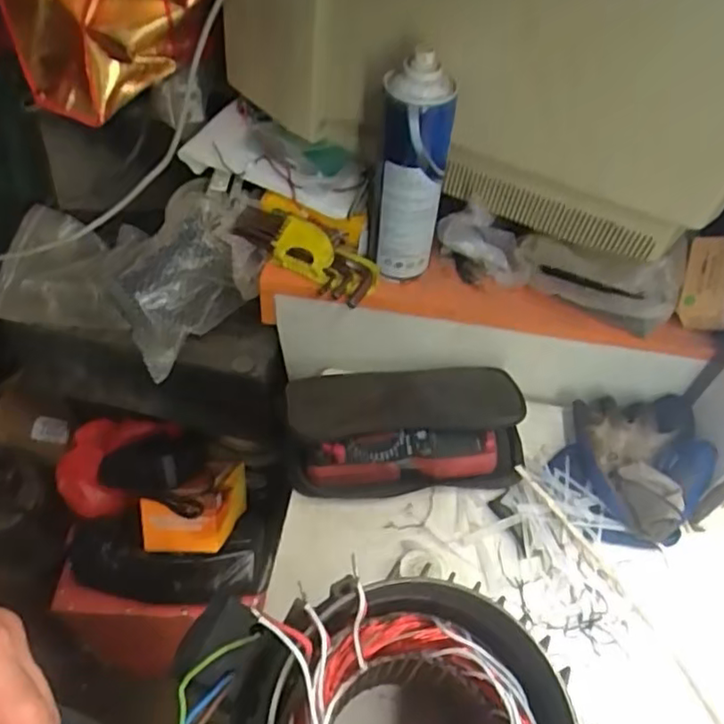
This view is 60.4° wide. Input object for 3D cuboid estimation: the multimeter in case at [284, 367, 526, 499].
[{"bbox_3d":[0.041,0.061,0.631,0.232,0.076,0.133,0,52,-4],"label":"multimeter in case"}]

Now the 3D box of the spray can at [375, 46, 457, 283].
[{"bbox_3d":[0.044,-0.172,0.583,0.063,0.209,0.052,7,52,2],"label":"spray can"}]

